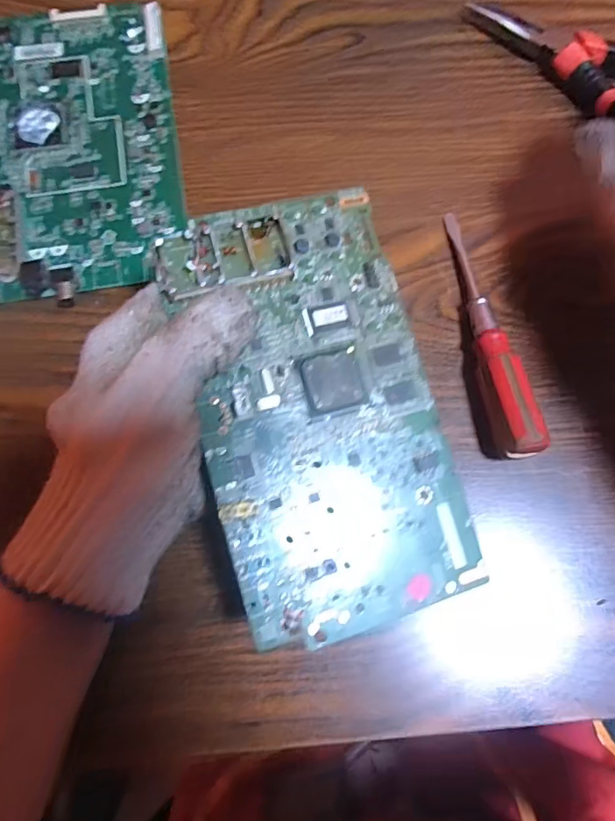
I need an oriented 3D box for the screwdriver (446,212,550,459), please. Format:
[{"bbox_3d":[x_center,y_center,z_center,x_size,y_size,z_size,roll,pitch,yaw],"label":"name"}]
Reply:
[{"bbox_3d":[0.091,-0.043,0.267,0.018,0.028,0.137,-11,76,-4],"label":"screwdriver"}]

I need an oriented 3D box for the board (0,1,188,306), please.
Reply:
[{"bbox_3d":[-0.161,-0.144,0.287,0.173,0.017,0.179,-8,76,-3],"label":"board"}]

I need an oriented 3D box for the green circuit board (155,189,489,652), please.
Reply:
[{"bbox_3d":[0.005,-0.002,0.221,0.103,0.007,0.183,-16,85,-13],"label":"green circuit board"}]

